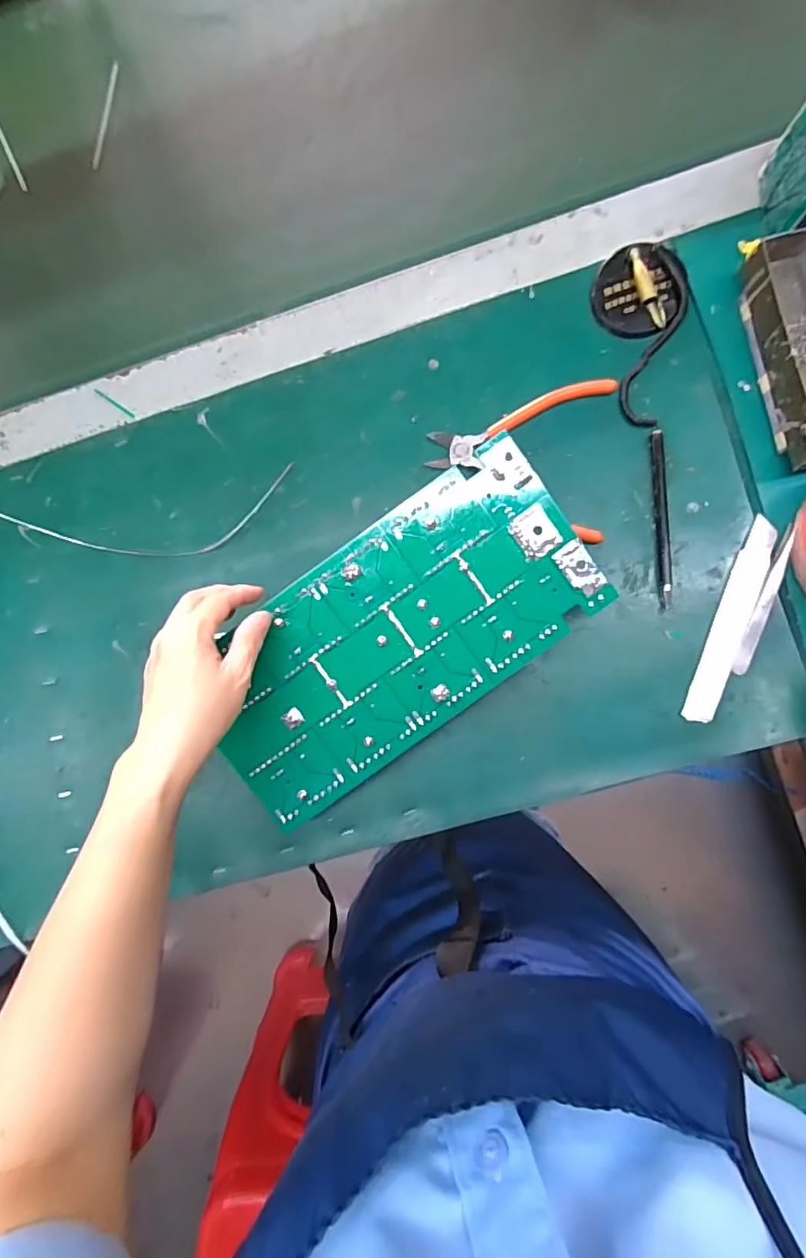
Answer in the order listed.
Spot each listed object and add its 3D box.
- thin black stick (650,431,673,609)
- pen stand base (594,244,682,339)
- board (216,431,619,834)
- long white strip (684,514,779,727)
[{"bbox_3d":[0.197,-0.085,0.401,0.009,0.006,0.131,-3,86,7],"label":"thin black stick"},{"bbox_3d":[0.180,-0.260,0.408,0.060,0.015,0.065,0,86,7],"label":"pen stand base"},{"bbox_3d":[-0.005,0.007,0.367,0.279,0.004,0.133,-36,94,2],"label":"board"},{"bbox_3d":[0.244,-0.006,0.391,0.022,0.005,0.155,20,89,8],"label":"long white strip"}]

